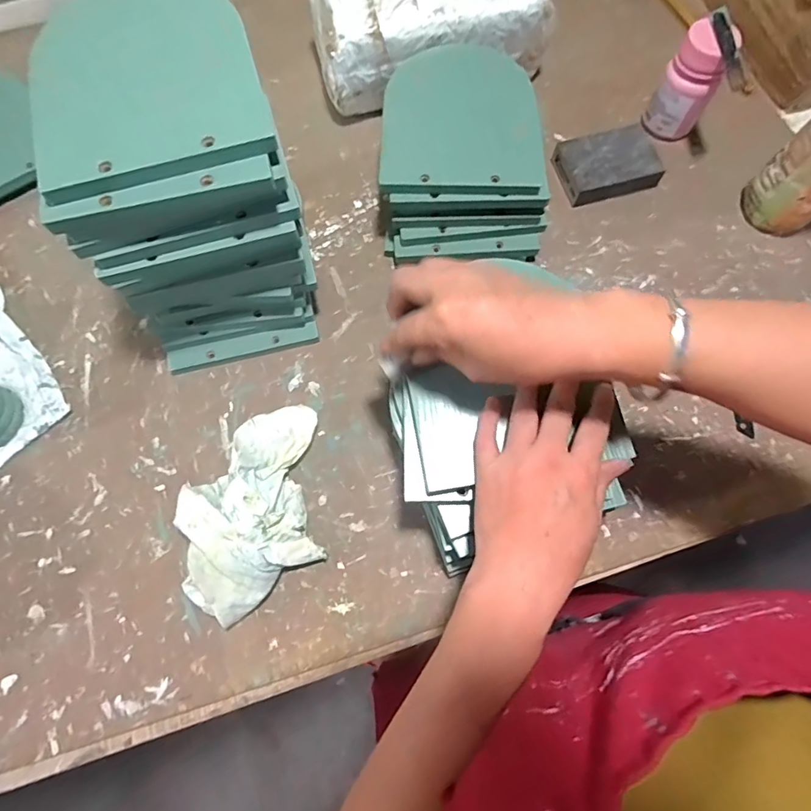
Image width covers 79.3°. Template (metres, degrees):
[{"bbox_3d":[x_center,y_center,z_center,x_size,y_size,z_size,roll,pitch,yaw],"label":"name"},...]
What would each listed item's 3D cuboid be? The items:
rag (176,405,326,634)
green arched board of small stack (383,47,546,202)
[{"bbox_3d":[-0.136,0.090,0.426,0.123,0.044,0.176,-8,73,-3],"label":"rag"},{"bbox_3d":[0.057,-0.284,0.477,0.144,0.008,0.180,4,73,2],"label":"green arched board of small stack"}]

